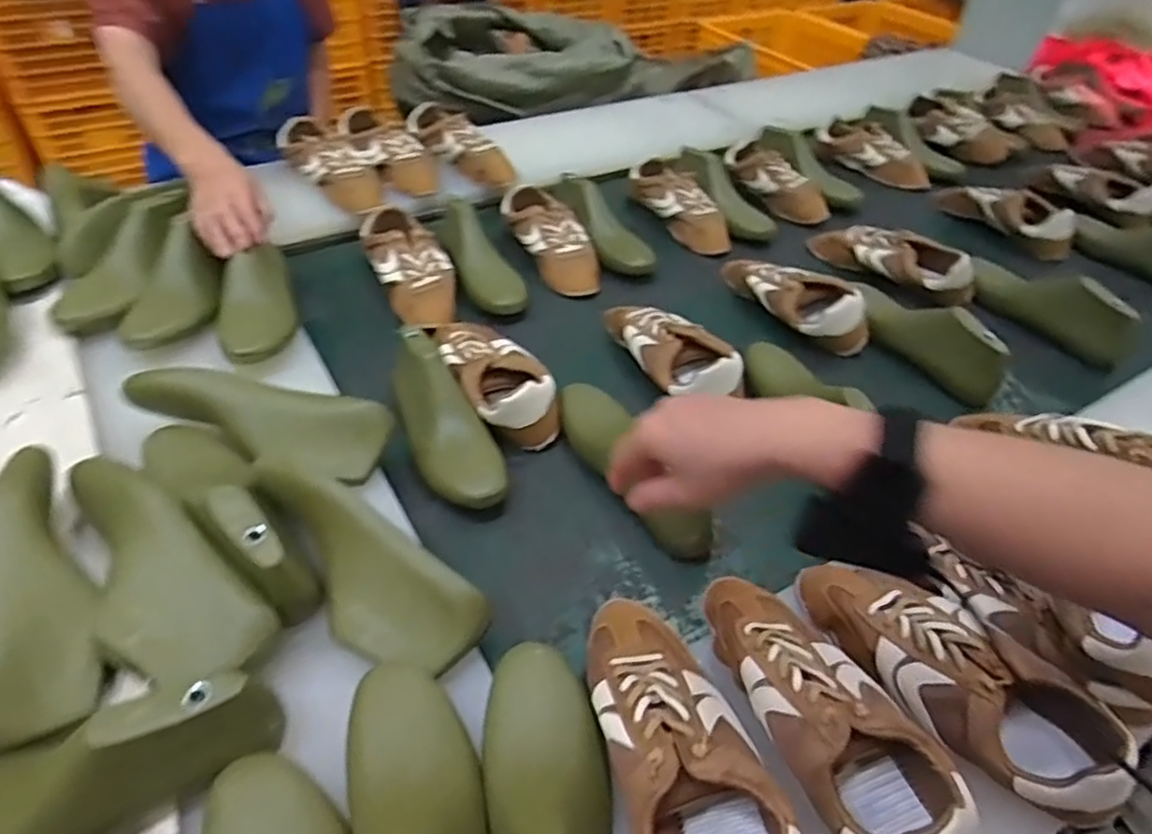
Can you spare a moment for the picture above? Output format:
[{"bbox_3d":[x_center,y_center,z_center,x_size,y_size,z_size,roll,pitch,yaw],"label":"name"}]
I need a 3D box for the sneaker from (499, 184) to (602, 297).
[{"bbox_3d":[-0.034,-0.278,1.071,0.097,0.070,0.242,-18,49,-21],"label":"sneaker"}]

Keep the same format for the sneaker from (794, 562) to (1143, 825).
[{"bbox_3d":[0.290,0.191,0.526,0.096,0.076,0.233,-23,51,-25],"label":"sneaker"}]

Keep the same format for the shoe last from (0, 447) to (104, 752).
[{"bbox_3d":[-0.427,0.128,0.531,0.083,0.062,0.235,-19,49,-21],"label":"shoe last"}]

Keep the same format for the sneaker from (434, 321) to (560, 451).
[{"bbox_3d":[-0.103,-0.061,0.820,0.098,0.063,0.235,-23,51,-24],"label":"sneaker"}]

